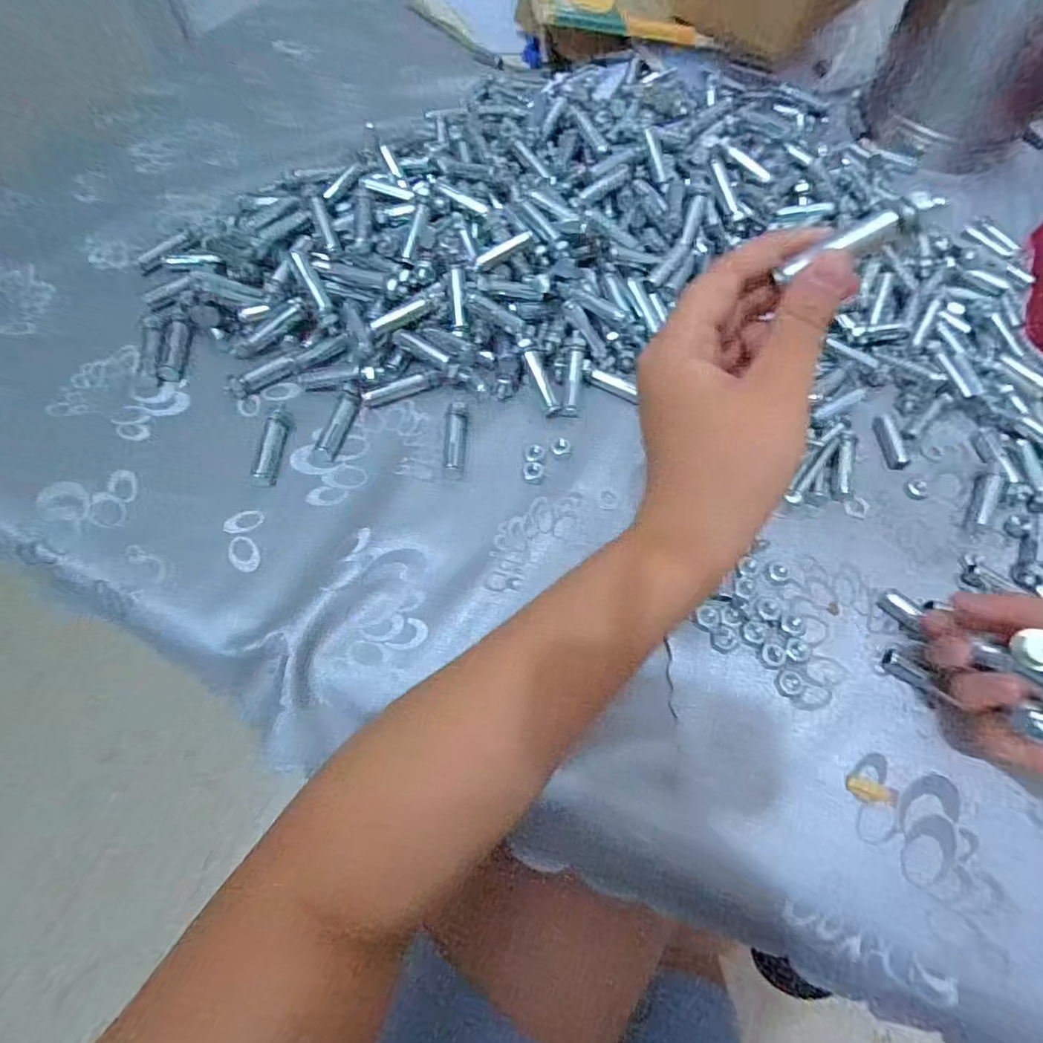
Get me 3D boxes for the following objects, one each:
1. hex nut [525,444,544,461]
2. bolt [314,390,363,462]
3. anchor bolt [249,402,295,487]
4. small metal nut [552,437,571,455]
[{"bbox_3d":[0.009,-0.043,0.343,0.011,0.004,0.013,9,63,2],"label":"hex nut"},{"bbox_3d":[-0.113,-0.061,0.344,0.013,0.007,0.047,15,63,5],"label":"bolt"},{"bbox_3d":[-0.149,-0.046,0.331,0.015,0.009,0.054,5,63,0],"label":"anchor bolt"},{"bbox_3d":[0.025,-0.049,0.346,0.011,0.004,0.012,1,63,-2],"label":"small metal nut"}]

